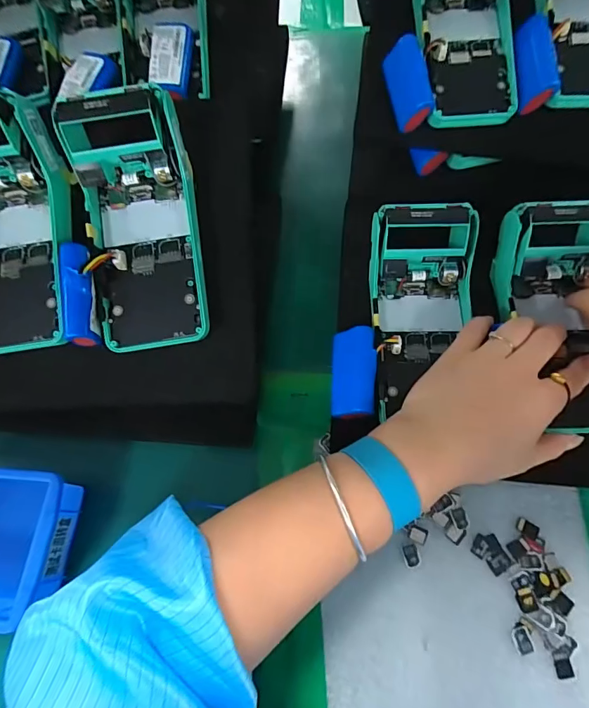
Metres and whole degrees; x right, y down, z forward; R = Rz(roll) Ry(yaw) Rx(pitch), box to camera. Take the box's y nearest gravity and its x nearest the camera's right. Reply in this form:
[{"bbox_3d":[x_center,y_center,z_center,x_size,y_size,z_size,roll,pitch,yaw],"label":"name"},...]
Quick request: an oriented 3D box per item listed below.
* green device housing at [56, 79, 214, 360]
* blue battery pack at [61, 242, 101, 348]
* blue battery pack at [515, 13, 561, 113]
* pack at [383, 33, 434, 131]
[{"bbox_3d":[-0.110,-0.090,0.290,0.078,0.052,0.169,-8,97,-5],"label":"green device housing"},{"bbox_3d":[-0.152,-0.043,0.283,0.022,0.023,0.073,-6,90,-4],"label":"blue battery pack"},{"bbox_3d":[0.206,-0.249,0.340,0.030,0.024,0.076,-2,89,-2],"label":"blue battery pack"},{"bbox_3d":[0.098,-0.233,0.346,0.028,0.024,0.072,-9,86,-5],"label":"pack"}]

